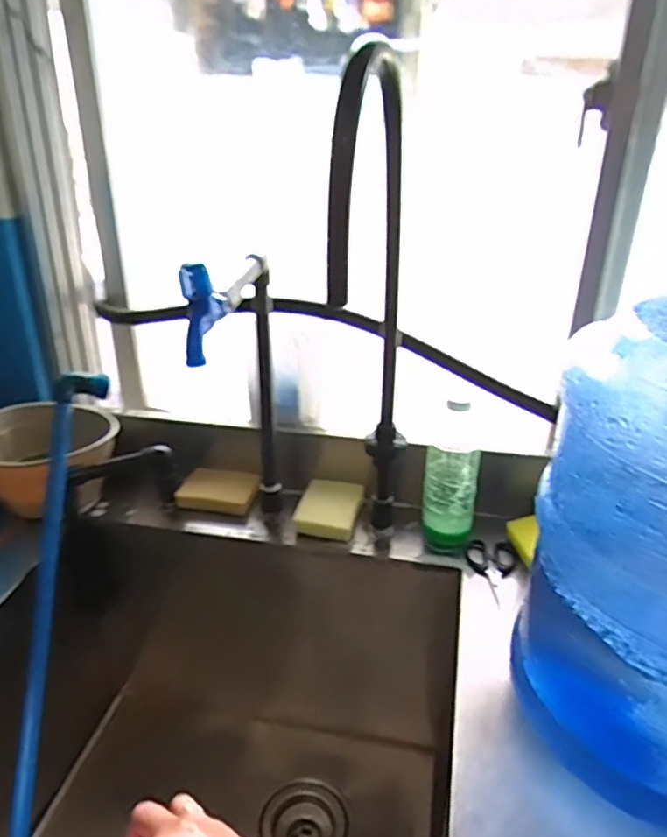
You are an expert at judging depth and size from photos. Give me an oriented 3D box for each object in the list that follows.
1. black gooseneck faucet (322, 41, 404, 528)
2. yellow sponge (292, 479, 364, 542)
[{"bbox_3d":[0.037,-0.061,0.626,0.034,0.517,0.247,8,28,13],"label":"black gooseneck faucet"},{"bbox_3d":[-0.006,0.121,0.864,0.082,0.027,0.100,7,28,11],"label":"yellow sponge"}]

